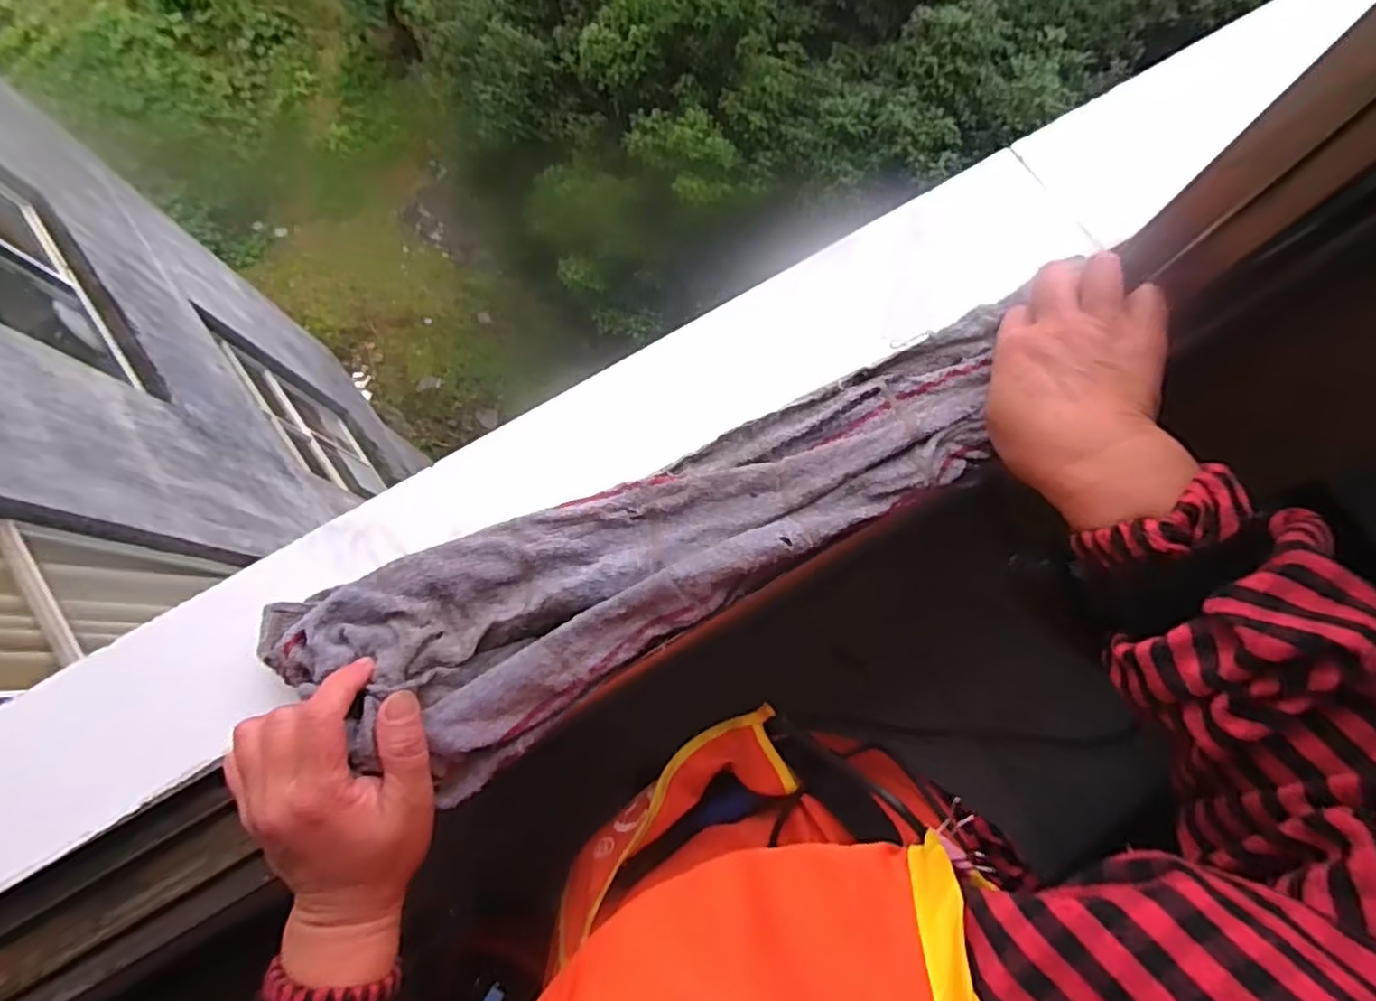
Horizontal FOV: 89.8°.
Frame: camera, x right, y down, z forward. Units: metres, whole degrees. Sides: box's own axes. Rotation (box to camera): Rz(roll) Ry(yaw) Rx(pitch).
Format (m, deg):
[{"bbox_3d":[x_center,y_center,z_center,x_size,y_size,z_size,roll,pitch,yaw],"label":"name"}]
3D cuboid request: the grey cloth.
[{"bbox_3d":[-0.008,0.027,0.382,0.413,0.030,0.118,-25,78,-5],"label":"grey cloth"}]

